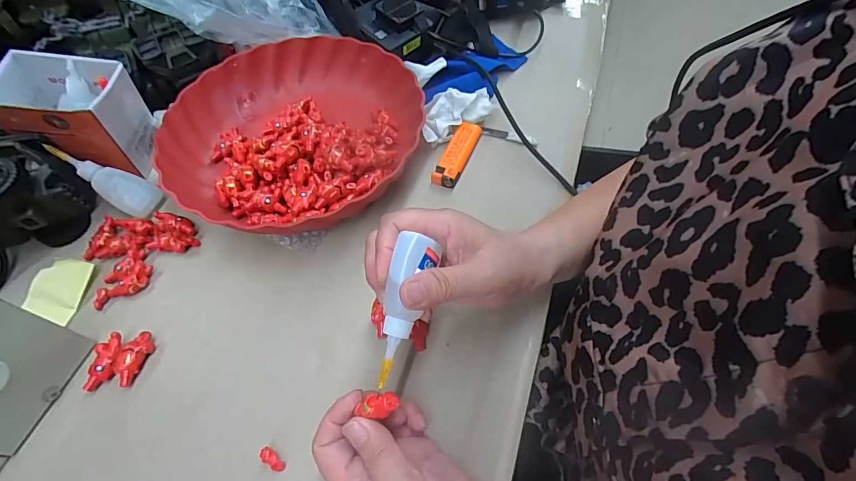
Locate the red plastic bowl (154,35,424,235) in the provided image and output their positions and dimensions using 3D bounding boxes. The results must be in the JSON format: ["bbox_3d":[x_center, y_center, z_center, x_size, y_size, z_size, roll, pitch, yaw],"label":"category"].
[{"bbox_3d":[-0.132,-0.109,0.410,0.230,0.049,0.230,-2,58,2],"label":"red plastic bowl"}]

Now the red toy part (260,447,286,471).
[{"bbox_3d":[-0.103,0.146,0.276,0.019,0.007,0.010,21,61,16],"label":"red toy part"}]

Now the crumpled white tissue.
[{"bbox_3d":[0.028,-0.133,0.419,0.081,0.025,0.041,-24,59,-11],"label":"crumpled white tissue"}]

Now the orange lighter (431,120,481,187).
[{"bbox_3d":[0.029,-0.085,0.409,0.025,0.014,0.080,19,61,15],"label":"orange lighter"}]

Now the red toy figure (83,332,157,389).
[{"bbox_3d":[-0.233,0.090,0.313,0.039,0.013,0.041,-7,58,-1],"label":"red toy figure"}]

